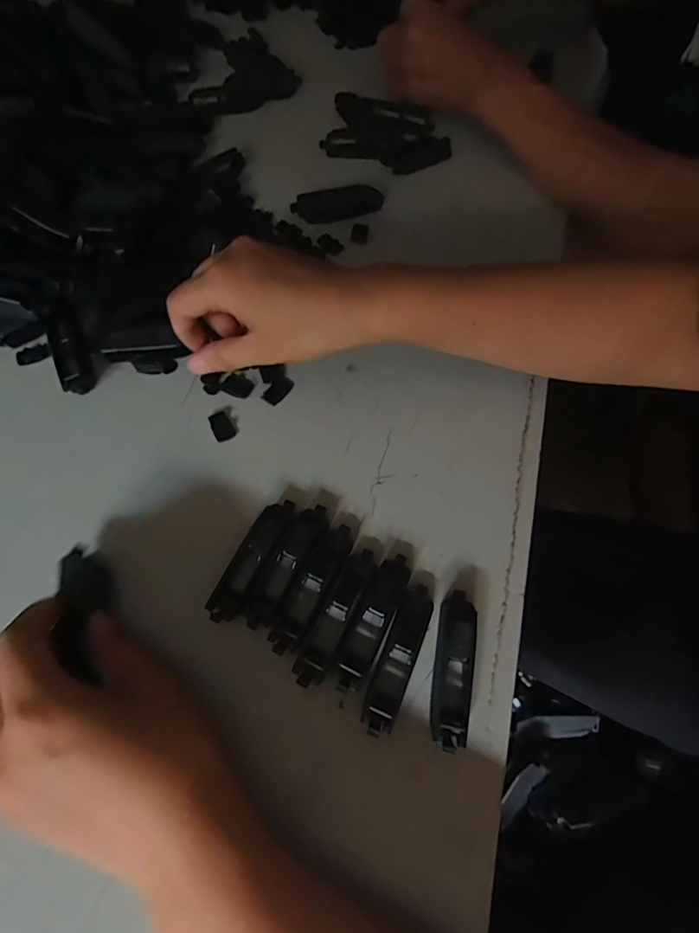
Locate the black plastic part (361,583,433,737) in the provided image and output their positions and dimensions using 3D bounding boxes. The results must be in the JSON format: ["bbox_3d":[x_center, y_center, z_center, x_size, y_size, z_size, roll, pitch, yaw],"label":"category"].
[{"bbox_3d":[0.026,0.097,0.249,0.018,0.014,0.074,22,66,8],"label":"black plastic part"}]

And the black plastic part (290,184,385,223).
[{"bbox_3d":[-0.008,-0.216,0.397,0.075,0.016,0.020,-12,65,-7],"label":"black plastic part"}]

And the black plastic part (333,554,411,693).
[{"bbox_3d":[0.012,0.081,0.257,0.019,0.013,0.074,25,66,10],"label":"black plastic part"}]

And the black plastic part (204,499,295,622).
[{"bbox_3d":[-0.052,0.051,0.270,0.019,0.014,0.073,25,66,10],"label":"black plastic part"}]

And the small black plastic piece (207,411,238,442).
[{"bbox_3d":[-0.083,-0.026,0.312,0.013,0.004,0.021,-26,68,-14],"label":"small black plastic piece"}]

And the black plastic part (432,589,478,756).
[{"bbox_3d":[0.053,0.101,0.246,0.017,0.019,0.073,11,64,3],"label":"black plastic part"}]

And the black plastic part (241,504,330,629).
[{"bbox_3d":[-0.034,0.054,0.270,0.019,0.013,0.074,26,66,10],"label":"black plastic part"}]

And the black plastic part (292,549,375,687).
[{"bbox_3d":[-0.006,0.077,0.256,0.016,0.017,0.075,24,66,9],"label":"black plastic part"}]

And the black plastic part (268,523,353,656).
[{"bbox_3d":[-0.019,0.064,0.262,0.021,0.019,0.075,25,66,10],"label":"black plastic part"}]

